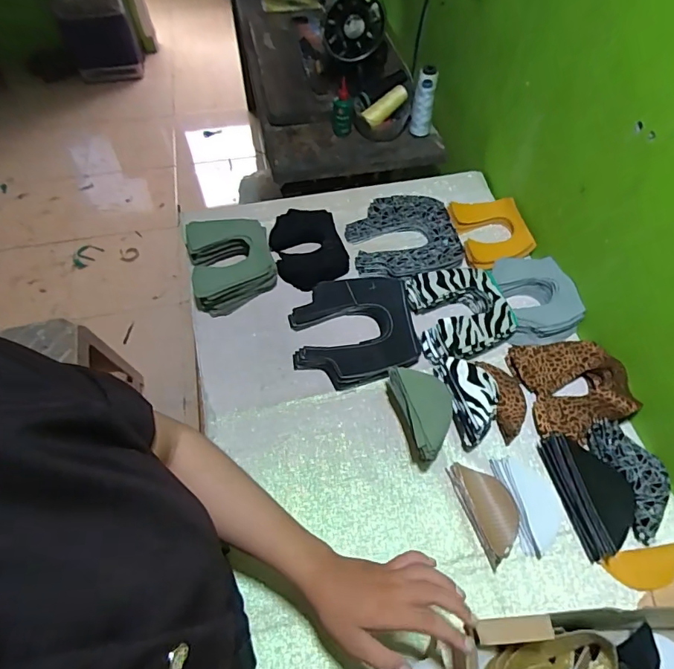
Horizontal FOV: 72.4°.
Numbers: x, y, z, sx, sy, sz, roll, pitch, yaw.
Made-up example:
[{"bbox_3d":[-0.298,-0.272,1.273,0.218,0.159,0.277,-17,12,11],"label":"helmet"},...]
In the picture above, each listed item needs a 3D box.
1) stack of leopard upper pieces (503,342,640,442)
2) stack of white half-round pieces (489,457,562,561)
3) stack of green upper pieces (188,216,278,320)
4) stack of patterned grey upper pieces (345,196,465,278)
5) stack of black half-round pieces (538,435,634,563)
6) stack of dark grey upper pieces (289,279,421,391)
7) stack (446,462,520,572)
[{"bbox_3d":[0.344,0.068,0.666,0.139,0.038,0.155,-7,57,-6],"label":"stack of leopard upper pieces"},{"bbox_3d":[0.251,0.215,0.594,0.068,0.020,0.118,-12,58,-8],"label":"stack of white half-round pieces"},{"bbox_3d":[-0.180,-0.124,0.789,0.136,0.057,0.168,-13,58,-9],"label":"stack of green upper pieces"},{"bbox_3d":[0.120,-0.179,0.839,0.191,0.025,0.186,-2,57,-3],"label":"stack of patterned grey upper pieces"},{"bbox_3d":[0.325,0.197,0.585,0.074,0.033,0.147,-9,58,-7],"label":"stack of black half-round pieces"},{"bbox_3d":[0.025,-0.010,0.726,0.189,0.044,0.181,-6,57,-5],"label":"stack of dark grey upper pieces"},{"bbox_3d":[0.194,0.220,0.589,0.060,0.016,0.122,-15,59,-11],"label":"stack"}]

